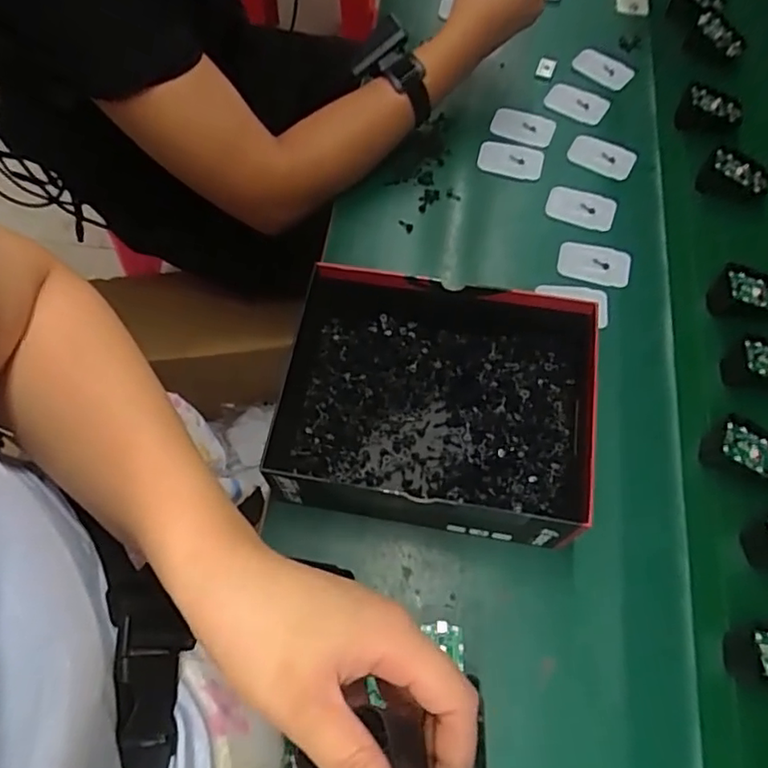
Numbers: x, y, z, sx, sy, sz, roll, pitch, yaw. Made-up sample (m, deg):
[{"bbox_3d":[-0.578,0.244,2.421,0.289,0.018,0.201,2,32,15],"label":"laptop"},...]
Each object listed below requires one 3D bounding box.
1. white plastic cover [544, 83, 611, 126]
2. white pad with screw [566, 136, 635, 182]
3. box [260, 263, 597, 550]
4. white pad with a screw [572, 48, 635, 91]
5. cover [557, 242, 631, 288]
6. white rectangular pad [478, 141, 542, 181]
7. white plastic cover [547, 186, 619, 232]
[{"bbox_3d":[0.230,-0.335,0.718,0.070,0.005,0.050,29,68,15],"label":"white plastic cover"},{"bbox_3d":[0.245,-0.256,0.679,0.070,0.006,0.041,29,65,15],"label":"white pad with screw"},{"bbox_3d":[0.041,0.013,0.509,0.268,0.082,0.211,7,62,3],"label":"box"},{"bbox_3d":[0.270,-0.389,0.743,0.069,0.007,0.040,35,70,17],"label":"white pad with a screw"},{"bbox_3d":[0.214,-0.123,0.615,0.071,0.004,0.050,14,62,7],"label":"cover"},{"bbox_3d":[0.143,-0.254,0.684,0.072,0.004,0.043,15,62,8],"label":"white rectangular pad"},{"bbox_3d":[0.212,-0.190,0.649,0.071,0.004,0.046,19,63,10],"label":"white plastic cover"}]

